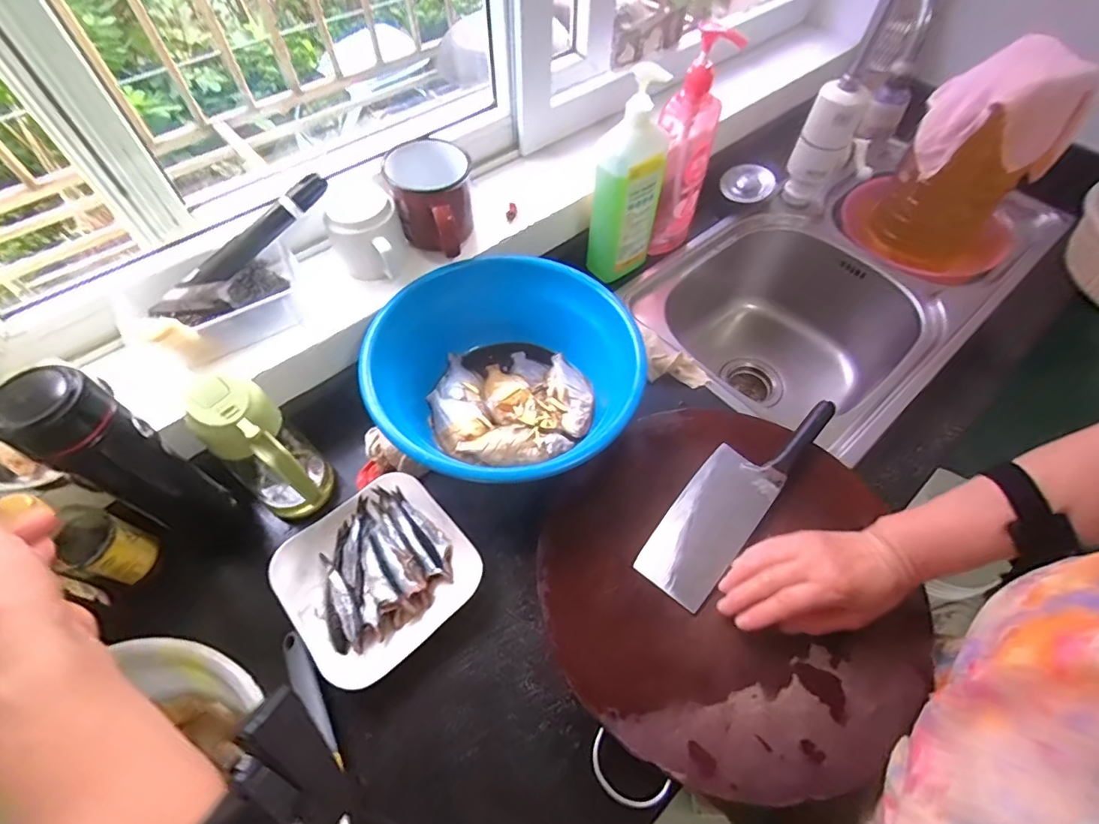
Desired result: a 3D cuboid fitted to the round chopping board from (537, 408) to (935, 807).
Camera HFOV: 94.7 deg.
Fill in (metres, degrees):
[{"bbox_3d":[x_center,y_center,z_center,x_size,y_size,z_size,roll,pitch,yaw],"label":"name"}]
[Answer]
[{"bbox_3d":[0.173,0.156,0.491,0.348,0.019,0.340,-37,65,-21],"label":"round chopping board"}]

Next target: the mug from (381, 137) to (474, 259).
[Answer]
[{"bbox_3d":[-0.133,-0.239,0.591,0.090,0.100,0.102,-11,58,-7],"label":"mug"}]

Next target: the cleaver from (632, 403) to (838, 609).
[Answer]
[{"bbox_3d":[0.197,0.075,0.529,0.076,0.027,0.273,36,64,20],"label":"cleaver"}]

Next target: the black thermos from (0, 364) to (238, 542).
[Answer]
[{"bbox_3d":[-0.361,0.051,0.447,0.056,0.260,0.060,23,60,14],"label":"black thermos"}]

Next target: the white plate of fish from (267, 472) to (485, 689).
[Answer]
[{"bbox_3d":[-0.169,0.161,0.506,0.169,0.041,0.162,-40,66,-22],"label":"white plate of fish"}]

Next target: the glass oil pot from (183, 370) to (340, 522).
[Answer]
[{"bbox_3d":[-0.263,0.045,0.479,0.085,0.166,0.069,39,65,22],"label":"glass oil pot"}]

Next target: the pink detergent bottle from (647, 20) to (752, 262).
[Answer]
[{"bbox_3d":[0.180,-0.337,0.667,0.071,0.281,0.060,3,58,2],"label":"pink detergent bottle"}]

